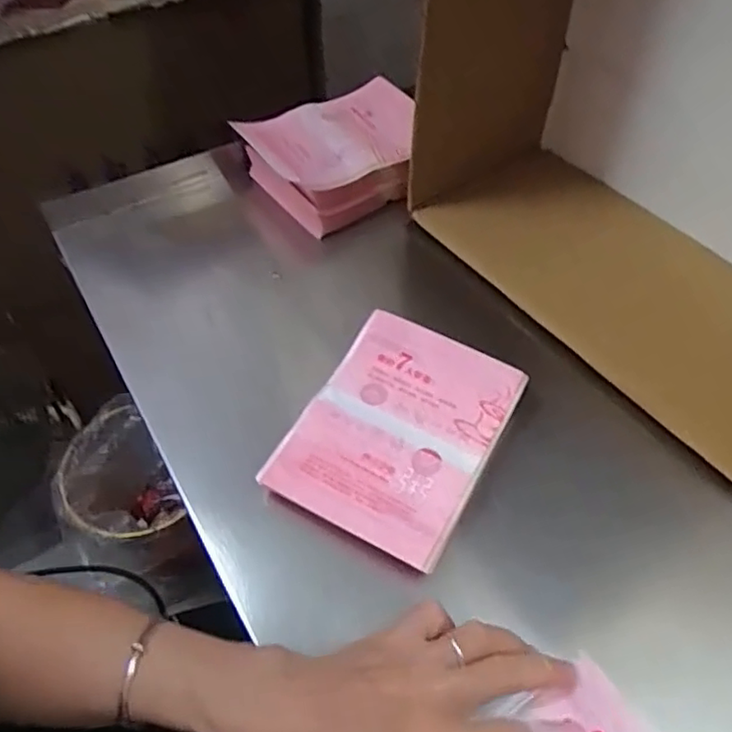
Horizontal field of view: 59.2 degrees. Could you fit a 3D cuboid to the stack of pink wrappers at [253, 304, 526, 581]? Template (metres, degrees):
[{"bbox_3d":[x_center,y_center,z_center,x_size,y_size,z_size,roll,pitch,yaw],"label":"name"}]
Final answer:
[{"bbox_3d":[0.023,0.047,0.448,0.123,0.030,0.160,24,58,18],"label":"stack of pink wrappers"}]

